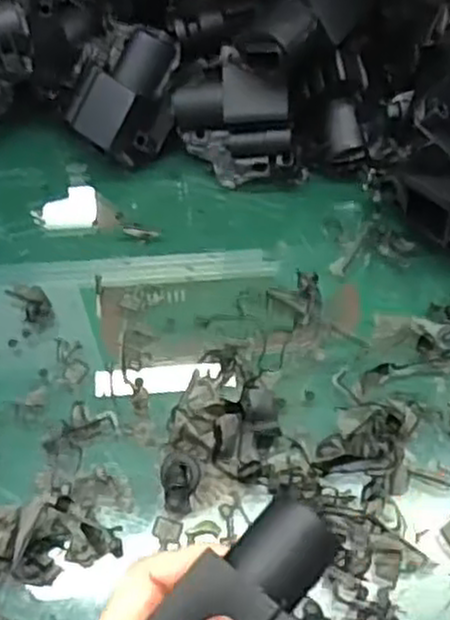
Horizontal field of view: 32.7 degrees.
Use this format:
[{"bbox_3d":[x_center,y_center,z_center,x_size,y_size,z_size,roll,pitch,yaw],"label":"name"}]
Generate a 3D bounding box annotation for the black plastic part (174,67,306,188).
[{"bbox_3d":[0.007,-0.109,0.452,0.073,0.068,0.039,6,33,21],"label":"black plastic part"}]

